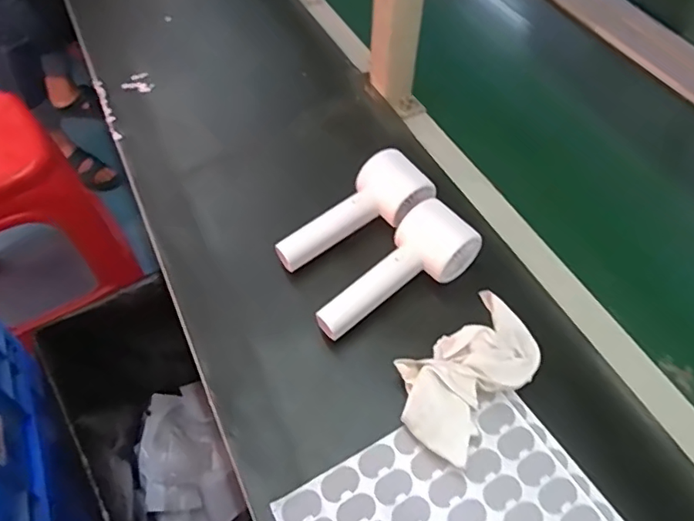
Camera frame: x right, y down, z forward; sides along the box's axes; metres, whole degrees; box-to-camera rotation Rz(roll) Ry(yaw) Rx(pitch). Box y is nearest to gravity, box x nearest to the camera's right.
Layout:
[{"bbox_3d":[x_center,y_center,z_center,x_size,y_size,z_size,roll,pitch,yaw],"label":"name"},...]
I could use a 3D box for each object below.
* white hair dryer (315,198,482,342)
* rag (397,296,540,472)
[{"bbox_3d":[0.041,0.015,0.490,0.153,0.048,0.056,-38,61,-8],"label":"white hair dryer"},{"bbox_3d":[0.096,0.084,0.434,0.082,0.043,0.141,37,60,23],"label":"rag"}]

